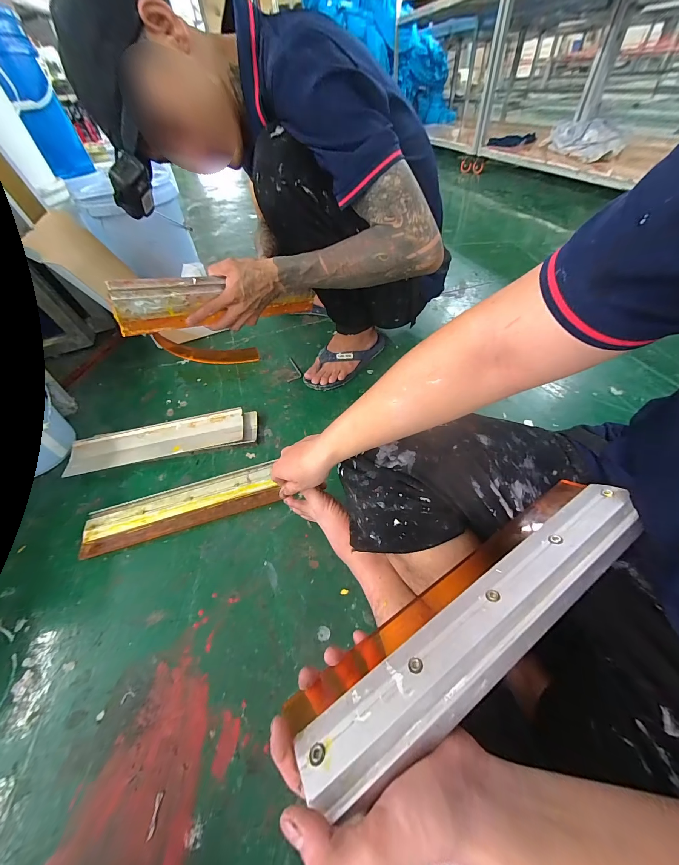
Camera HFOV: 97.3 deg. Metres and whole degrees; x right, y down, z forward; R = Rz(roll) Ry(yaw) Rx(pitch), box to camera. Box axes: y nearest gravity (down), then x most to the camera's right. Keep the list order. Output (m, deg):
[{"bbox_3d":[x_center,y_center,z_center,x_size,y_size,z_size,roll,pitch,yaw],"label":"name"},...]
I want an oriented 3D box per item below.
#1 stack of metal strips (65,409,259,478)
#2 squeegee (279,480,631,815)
[{"bbox_3d":[-0.403,0.023,0.691,0.422,0.039,0.105,-10,50,-3],"label":"stack of metal strips"},{"bbox_3d":[0.137,0.162,0.280,0.381,0.028,0.096,-28,15,-18],"label":"squeegee"}]

